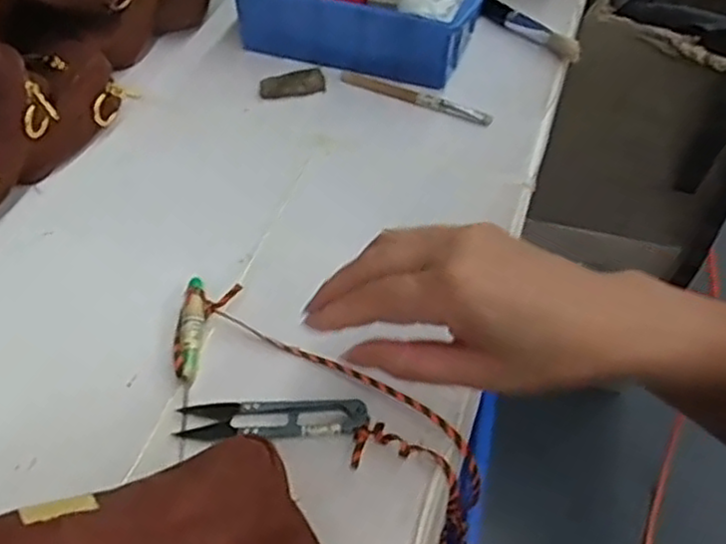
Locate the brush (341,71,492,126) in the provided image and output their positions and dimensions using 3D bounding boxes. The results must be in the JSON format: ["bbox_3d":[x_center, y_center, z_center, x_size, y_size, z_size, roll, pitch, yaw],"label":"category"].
[{"bbox_3d":[0.040,-0.138,0.573,0.126,0.010,0.013,23,53,16],"label":"brush"}]

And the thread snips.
[{"bbox_3d":[-0.048,0.078,0.391,0.100,0.006,0.023,2,50,0],"label":"thread snips"}]

